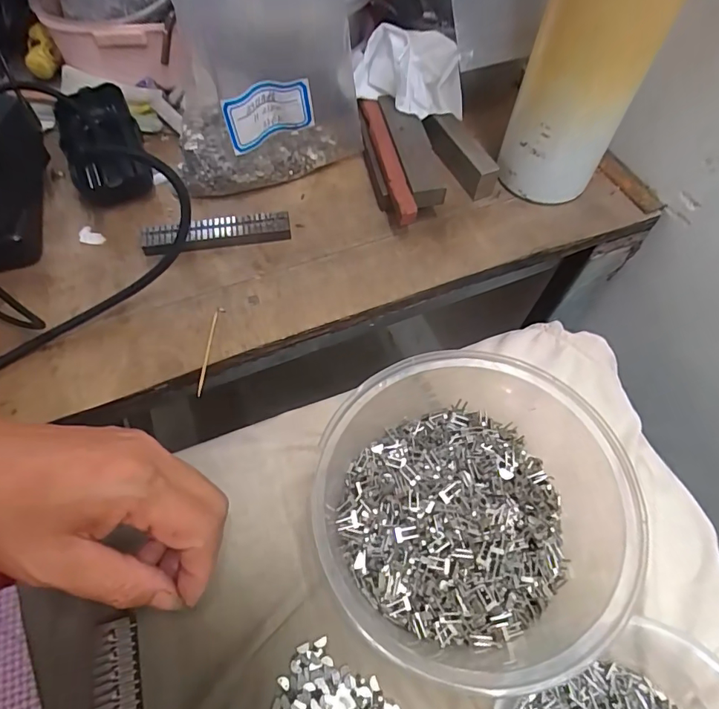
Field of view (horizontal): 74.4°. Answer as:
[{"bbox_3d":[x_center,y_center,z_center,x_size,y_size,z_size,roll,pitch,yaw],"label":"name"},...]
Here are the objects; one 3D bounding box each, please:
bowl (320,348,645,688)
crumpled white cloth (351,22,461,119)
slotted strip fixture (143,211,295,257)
[{"bbox_3d":[0.053,0.073,0.233,0.144,0.070,0.132,1,60,-1],"label":"bowl"},{"bbox_3d":[0.038,-0.206,0.350,0.086,0.043,0.047,6,62,1],"label":"crumpled white cloth"},{"bbox_3d":[-0.097,-0.082,0.323,0.098,0.014,0.018,-9,61,-7],"label":"slotted strip fixture"}]

